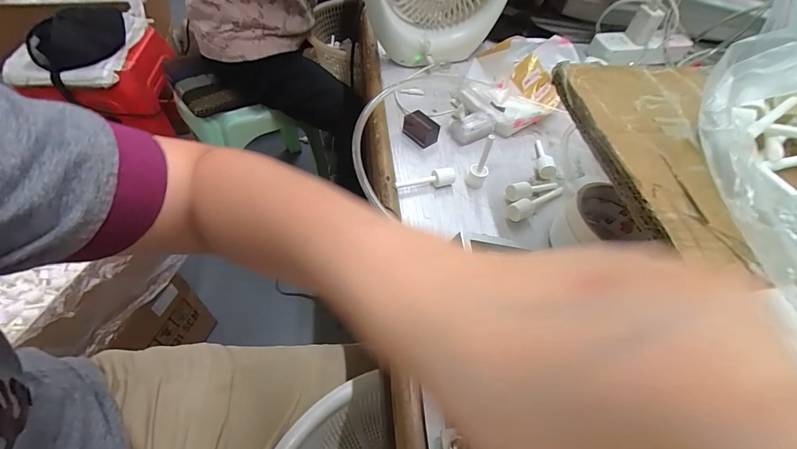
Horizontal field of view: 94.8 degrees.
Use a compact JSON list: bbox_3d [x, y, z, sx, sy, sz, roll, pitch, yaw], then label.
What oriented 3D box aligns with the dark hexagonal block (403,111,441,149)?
[{"bbox_3d":[0.026,-0.112,0.429,0.027,0.022,0.042,-26,59,-23],"label":"dark hexagonal block"}]

